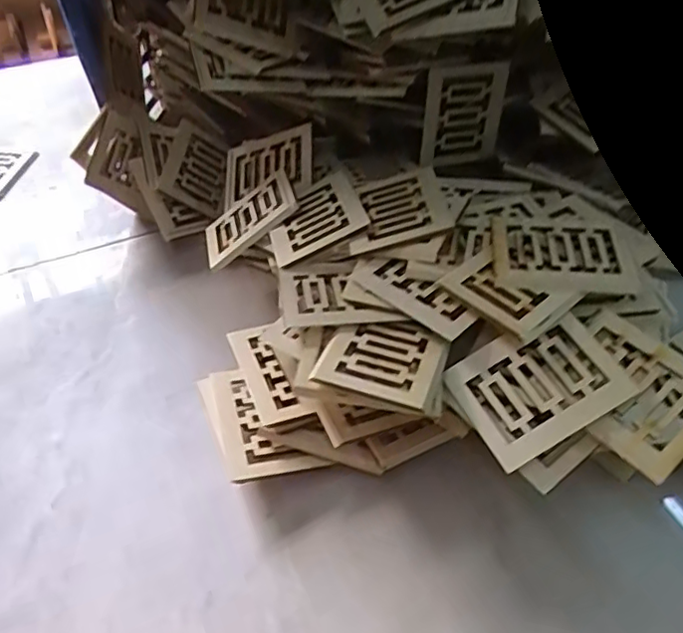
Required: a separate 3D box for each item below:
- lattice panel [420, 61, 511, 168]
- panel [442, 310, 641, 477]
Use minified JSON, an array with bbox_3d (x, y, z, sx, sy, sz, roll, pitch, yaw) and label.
[{"bbox_3d":[0.095,-0.156,0.485,0.068,0.079,0.006,-12,42,-14],"label":"lattice panel"},{"bbox_3d":[0.106,0.036,0.335,0.081,0.009,0.065,-31,55,-1],"label":"panel"}]

